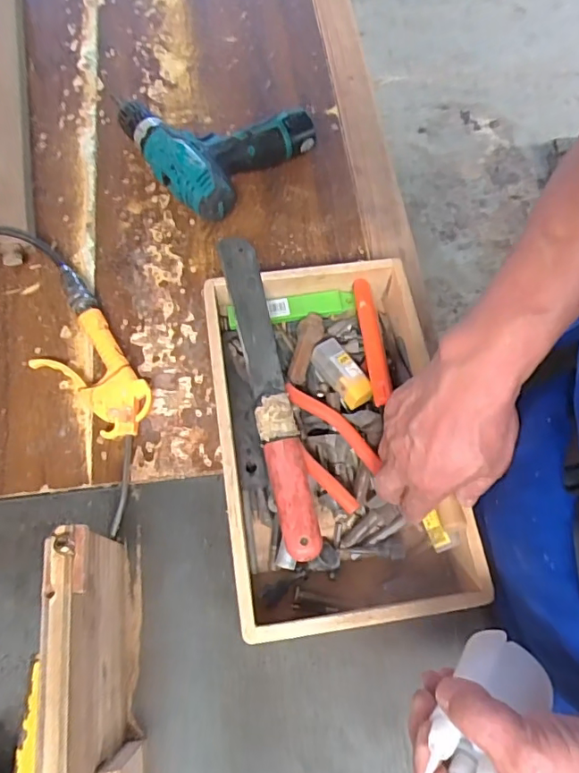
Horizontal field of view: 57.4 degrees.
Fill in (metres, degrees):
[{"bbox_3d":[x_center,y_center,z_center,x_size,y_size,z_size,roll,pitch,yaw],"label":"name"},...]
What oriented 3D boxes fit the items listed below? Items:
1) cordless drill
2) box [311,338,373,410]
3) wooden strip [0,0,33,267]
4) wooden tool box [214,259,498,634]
[{"bbox_3d":[-0.097,-0.304,0.644,0.183,0.053,0.184,39,70,13],"label":"cordless drill"},{"bbox_3d":[0.051,-0.012,0.506,0.027,0.023,0.070,-32,73,-16],"label":"box"},{"bbox_3d":[-0.359,-0.372,0.664,0.047,0.044,0.513,-12,68,-8],"label":"wooden strip"},{"bbox_3d":[0.040,0.042,0.485,0.199,0.064,0.317,-7,67,-6],"label":"wooden tool box"}]

